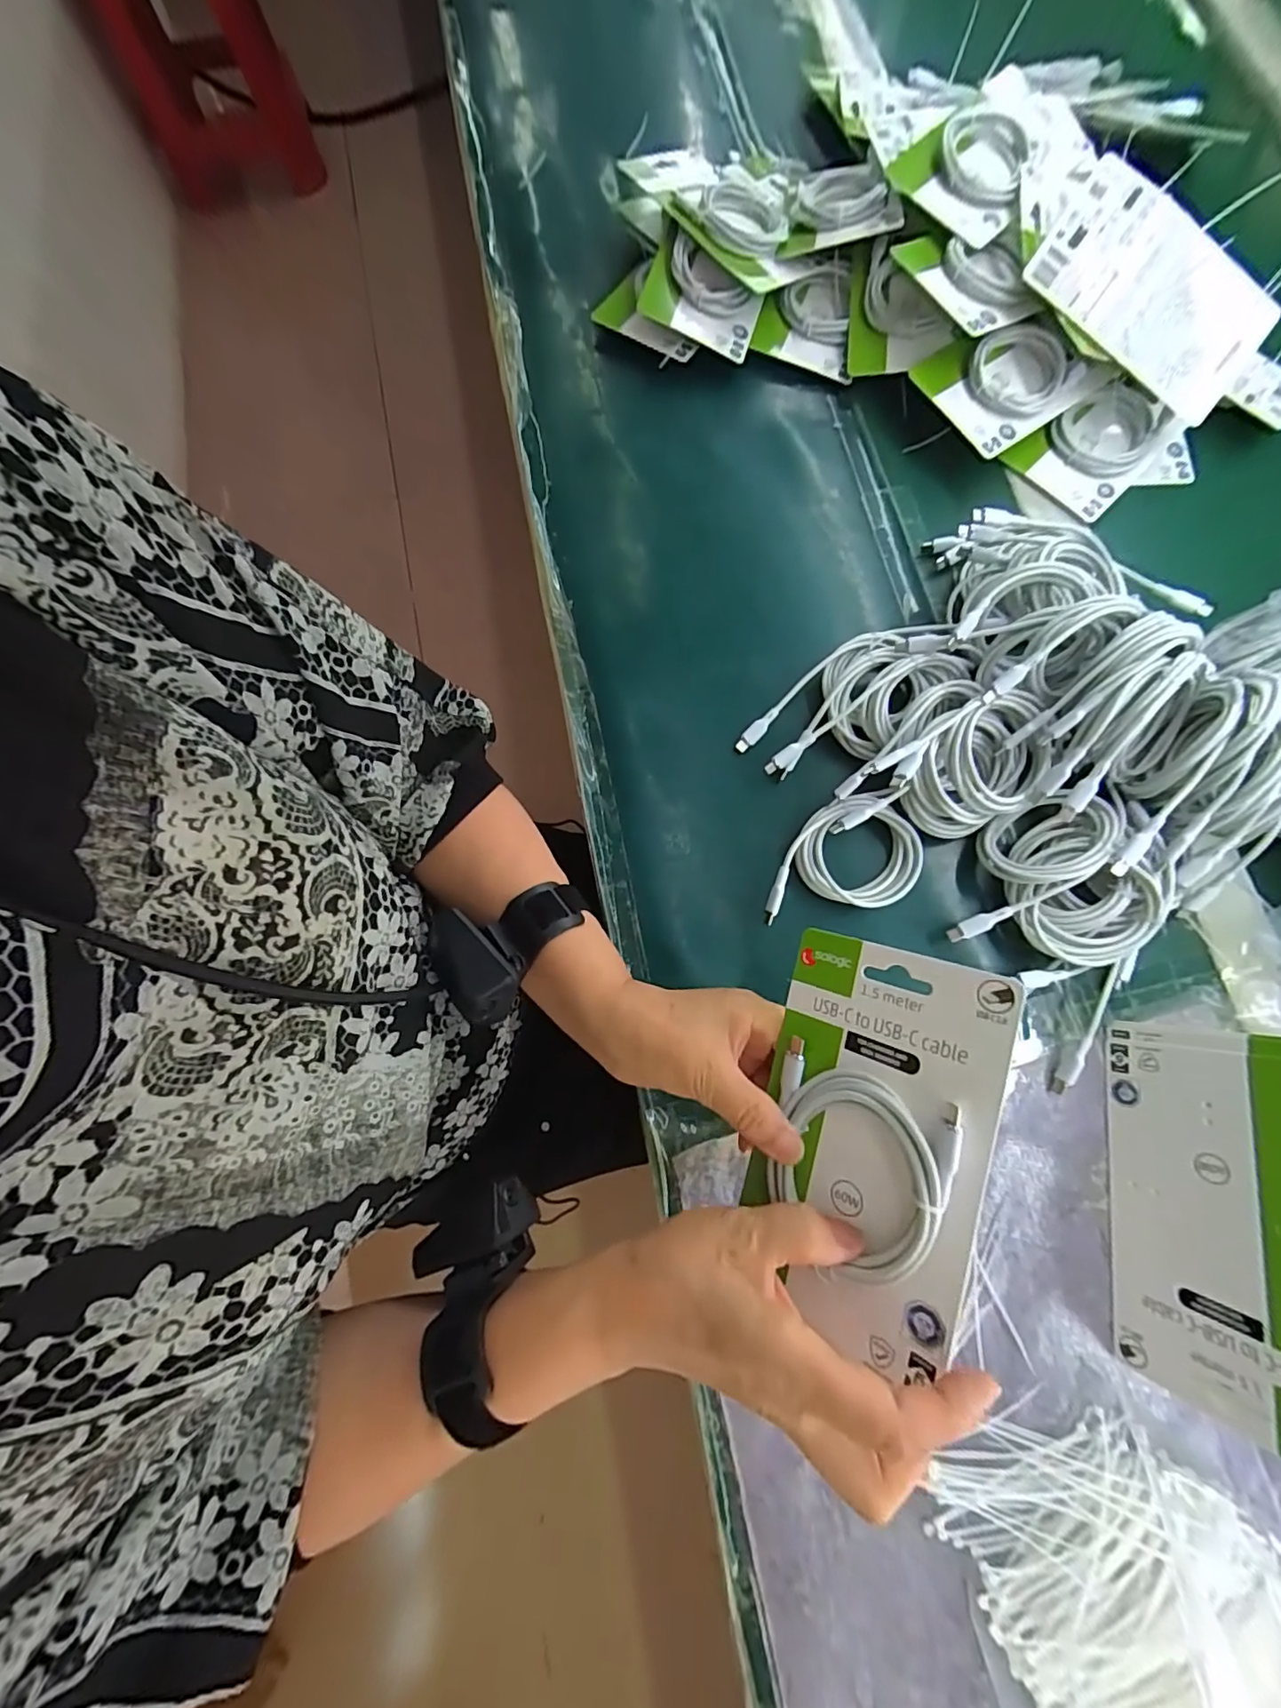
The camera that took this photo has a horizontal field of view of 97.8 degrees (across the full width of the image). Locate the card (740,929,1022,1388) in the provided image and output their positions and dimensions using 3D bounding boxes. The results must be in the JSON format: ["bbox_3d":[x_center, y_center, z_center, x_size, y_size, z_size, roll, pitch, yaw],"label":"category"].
[{"bbox_3d":[0.102,0.129,0.258,0.099,0.016,0.172,10,84,43],"label":"card"}]

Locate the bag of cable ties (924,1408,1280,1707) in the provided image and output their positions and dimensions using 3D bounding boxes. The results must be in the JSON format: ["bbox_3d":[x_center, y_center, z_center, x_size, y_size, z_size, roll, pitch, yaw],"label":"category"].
[{"bbox_3d":[0.262,0.408,0.271,0.230,0.043,0.181,43,78,9],"label":"bag of cable ties"}]

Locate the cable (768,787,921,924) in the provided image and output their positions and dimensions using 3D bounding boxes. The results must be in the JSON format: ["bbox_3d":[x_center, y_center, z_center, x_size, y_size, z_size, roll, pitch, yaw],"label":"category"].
[{"bbox_3d":[0.135,0.004,0.378,0.117,0.028,0.075,-21,77,-7],"label":"cable"}]

